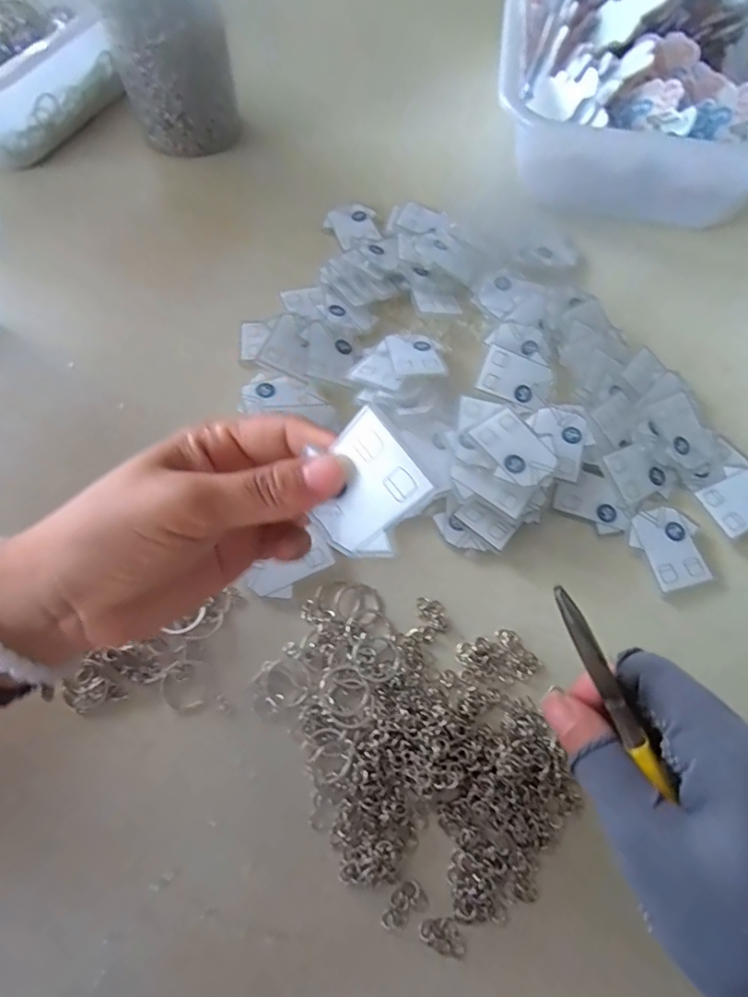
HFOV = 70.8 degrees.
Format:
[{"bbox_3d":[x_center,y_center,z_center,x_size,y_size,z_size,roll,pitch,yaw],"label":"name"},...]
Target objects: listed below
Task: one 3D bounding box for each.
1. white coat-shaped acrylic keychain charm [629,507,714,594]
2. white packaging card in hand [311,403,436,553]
[{"bbox_3d":[0.176,0.029,0.314,0.040,0.004,0.048,-15,66,-9],"label":"white coat-shaped acrylic keychain charm"},{"bbox_3d":[-0.005,-0.004,0.190,0.035,0.049,0.004,50,34,4],"label":"white packaging card in hand"}]

